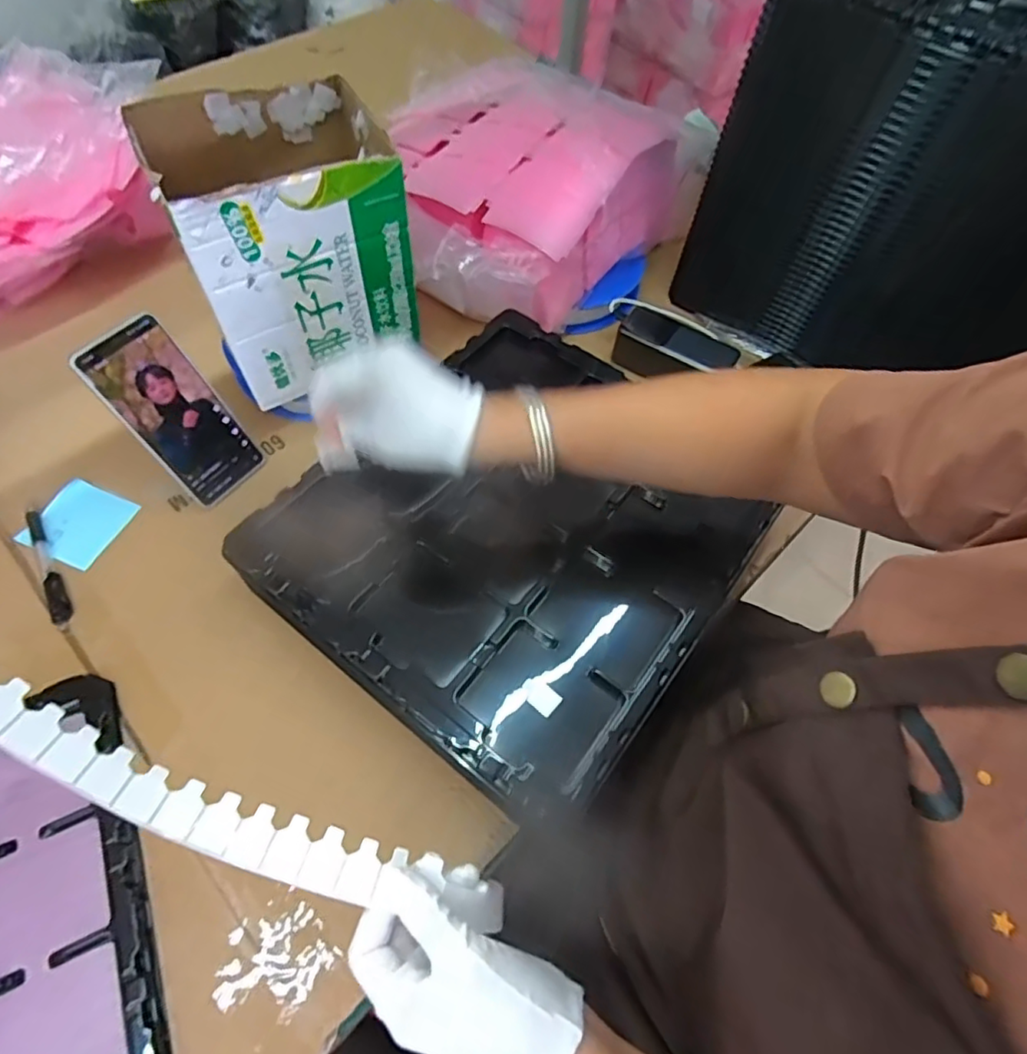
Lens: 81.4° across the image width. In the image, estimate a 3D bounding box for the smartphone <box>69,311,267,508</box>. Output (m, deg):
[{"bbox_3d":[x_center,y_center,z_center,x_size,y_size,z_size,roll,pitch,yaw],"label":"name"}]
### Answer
[{"bbox_3d":[-0.302,-0.102,0.543,0.015,0.171,0.086,18,61,37],"label":"smartphone"}]

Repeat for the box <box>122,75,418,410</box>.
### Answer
[{"bbox_3d":[-0.205,-0.264,0.557,0.183,0.192,0.153,-27,65,-18],"label":"box"}]

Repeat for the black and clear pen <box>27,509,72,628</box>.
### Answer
[{"bbox_3d":[-0.417,0.035,0.534,0.013,0.010,0.129,-27,65,-18],"label":"black and clear pen"}]

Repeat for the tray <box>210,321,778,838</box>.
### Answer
[{"bbox_3d":[0.009,0.002,0.524,0.329,0.062,0.366,35,64,15],"label":"tray"}]

